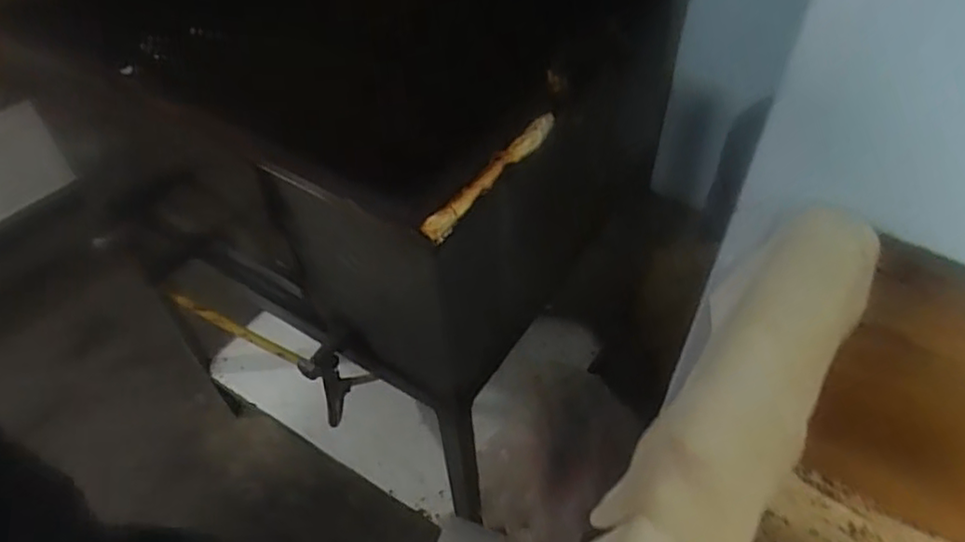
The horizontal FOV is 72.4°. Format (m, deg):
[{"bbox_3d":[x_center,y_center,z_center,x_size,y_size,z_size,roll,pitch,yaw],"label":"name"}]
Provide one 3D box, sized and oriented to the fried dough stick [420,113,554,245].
[{"bbox_3d":[0.013,-0.087,0.572,0.016,0.025,0.182,28,56,24],"label":"fried dough stick"}]

